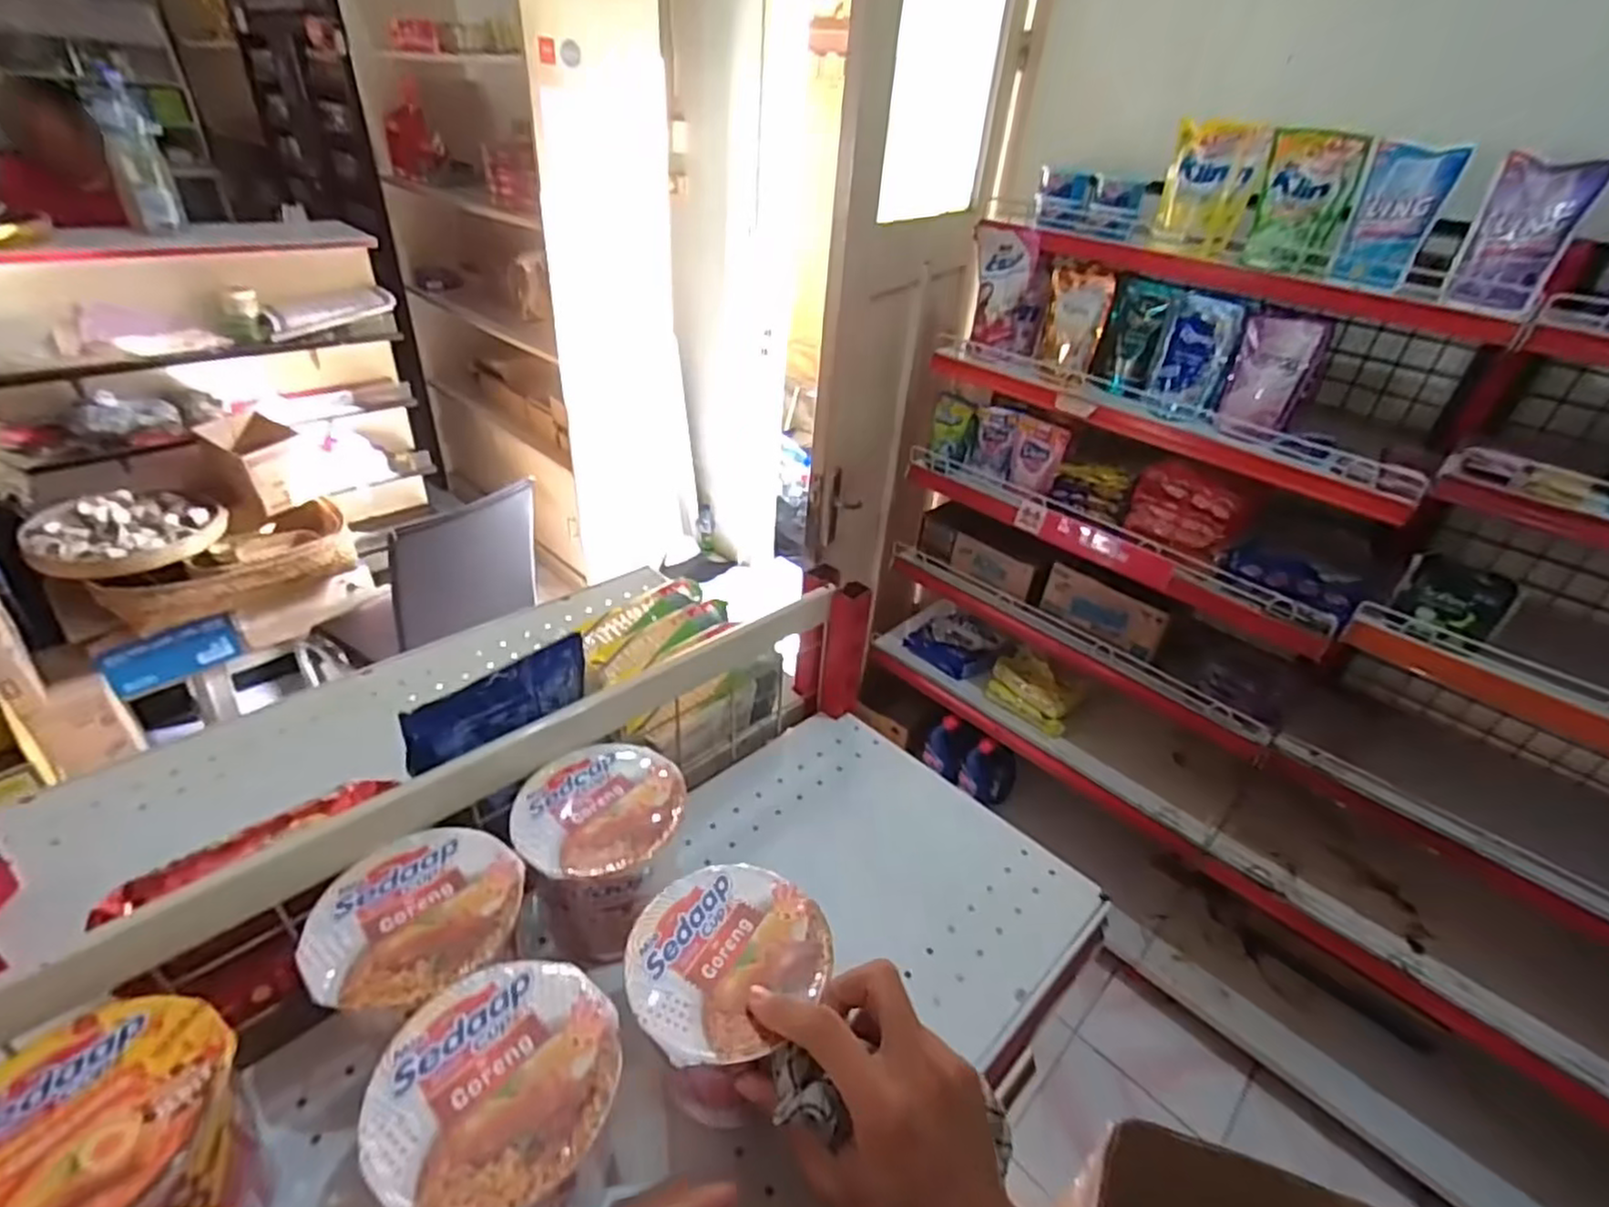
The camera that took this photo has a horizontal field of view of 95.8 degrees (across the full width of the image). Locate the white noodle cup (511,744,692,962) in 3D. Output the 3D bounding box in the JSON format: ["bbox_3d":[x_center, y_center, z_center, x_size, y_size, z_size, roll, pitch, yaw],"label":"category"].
[{"bbox_3d":[-0.134,0.172,0.495,0.101,0.105,0.111,4,34,-3],"label":"white noodle cup"}]

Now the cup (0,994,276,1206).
[{"bbox_3d":[-0.313,0.261,0.336,0.104,0.103,0.110,4,34,-3],"label":"cup"}]

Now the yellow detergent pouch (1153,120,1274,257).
[{"bbox_3d":[0.651,-0.663,1.168,0.128,0.175,0.050,13,35,11],"label":"yellow detergent pouch"}]

